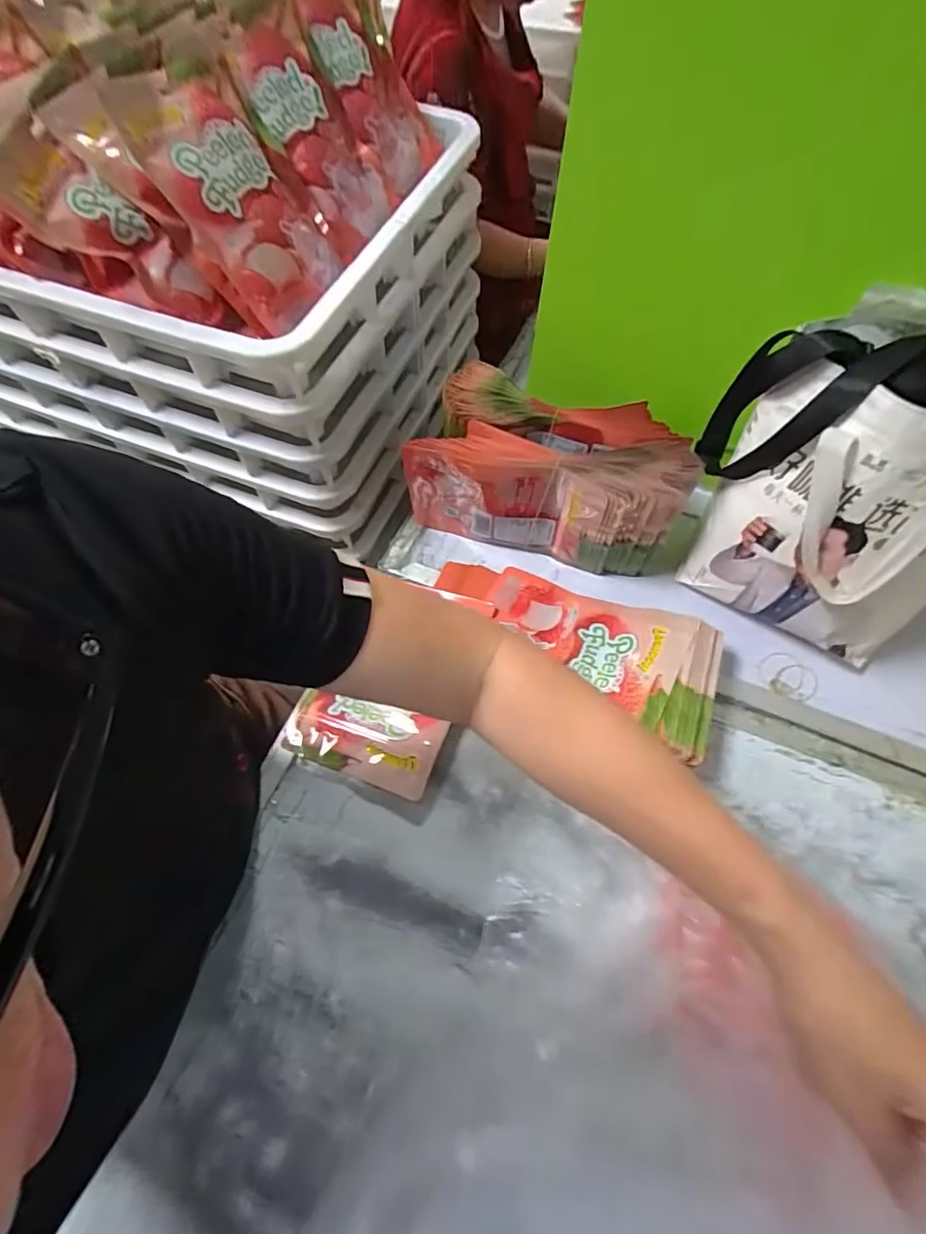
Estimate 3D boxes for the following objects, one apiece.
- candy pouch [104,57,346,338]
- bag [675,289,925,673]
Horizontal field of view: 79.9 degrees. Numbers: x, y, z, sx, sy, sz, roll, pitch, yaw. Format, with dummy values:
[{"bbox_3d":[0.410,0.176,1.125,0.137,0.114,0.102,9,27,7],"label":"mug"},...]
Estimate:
[{"bbox_3d":[-0.196,-0.377,0.497,0.031,0.199,0.133,-3,45,44],"label":"candy pouch"},{"bbox_3d":[0.375,-0.123,0.549,0.193,0.293,0.258,-35,67,-18],"label":"bag"}]

